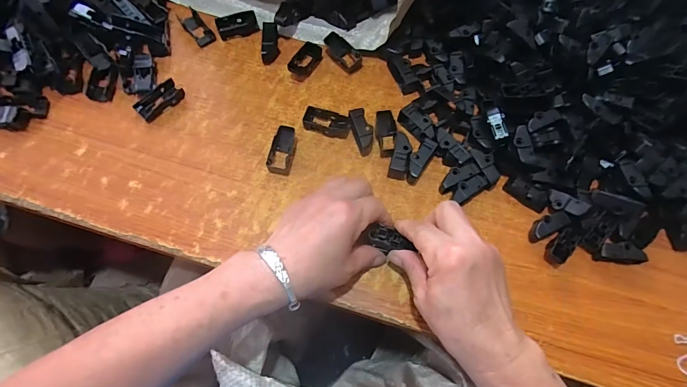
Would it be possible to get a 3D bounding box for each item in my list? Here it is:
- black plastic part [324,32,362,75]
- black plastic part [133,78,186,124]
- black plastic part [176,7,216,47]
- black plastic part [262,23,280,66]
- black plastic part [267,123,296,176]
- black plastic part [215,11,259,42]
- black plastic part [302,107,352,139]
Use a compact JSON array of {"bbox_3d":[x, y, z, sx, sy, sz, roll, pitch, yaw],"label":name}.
[{"bbox_3d":[-0.001,-0.173,0.454,0.049,0.023,0.022,41,74,13],"label":"black plastic part"},{"bbox_3d":[-0.211,-0.106,0.424,0.026,0.009,0.054,42,74,13],"label":"black plastic part"},{"bbox_3d":[-0.187,-0.210,0.468,0.024,0.010,0.059,-39,75,-14],"label":"black plastic part"},{"bbox_3d":[-0.091,-0.189,0.459,0.018,0.016,0.056,-1,69,-2],"label":"black plastic part"},{"bbox_3d":[-0.066,-0.047,0.400,0.024,0.018,0.050,10,69,2],"label":"black plastic part"},{"bbox_3d":[-0.135,-0.214,0.468,0.049,0.015,0.029,-19,71,-9],"label":"black plastic part"},{"bbox_3d":[-0.018,-0.080,0.418,0.051,0.013,0.028,15,69,4],"label":"black plastic part"}]

